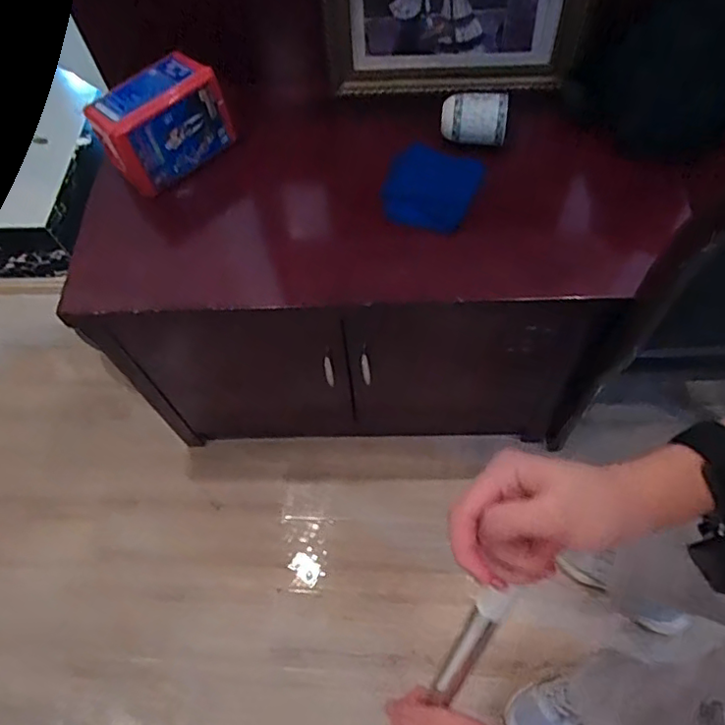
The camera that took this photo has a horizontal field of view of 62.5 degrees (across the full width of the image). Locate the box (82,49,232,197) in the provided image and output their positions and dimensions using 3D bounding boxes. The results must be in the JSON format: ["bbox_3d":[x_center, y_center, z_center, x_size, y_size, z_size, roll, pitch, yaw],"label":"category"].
[{"bbox_3d":[-0.344,-0.415,1.030,0.215,0.140,0.121,-37,65,-16],"label":"box"}]

